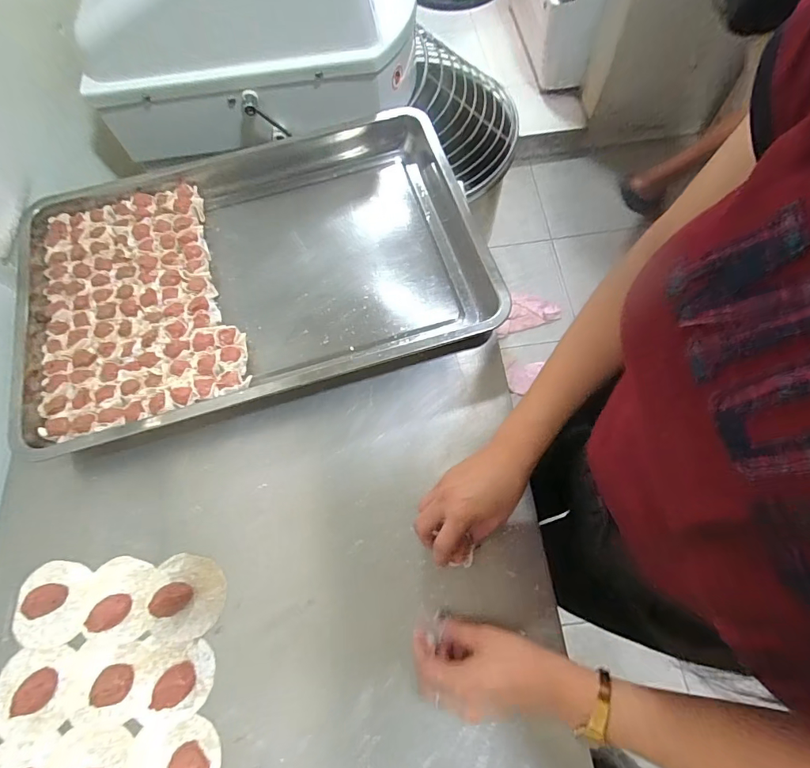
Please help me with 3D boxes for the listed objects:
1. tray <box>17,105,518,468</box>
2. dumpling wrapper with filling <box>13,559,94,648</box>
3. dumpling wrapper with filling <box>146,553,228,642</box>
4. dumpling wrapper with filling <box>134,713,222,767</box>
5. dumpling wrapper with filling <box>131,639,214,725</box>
[{"bbox_3d":[-0.207,-0.154,0.594,0.605,0.051,0.399,-14,68,-3],"label":"tray"},{"bbox_3d":[-0.372,0.229,0.466,0.072,0.018,0.081,-7,67,0],"label":"dumpling wrapper with filling"},{"bbox_3d":[-0.229,0.218,0.458,0.078,0.024,0.080,-7,67,0],"label":"dumpling wrapper with filling"},{"bbox_3d":[-0.213,0.352,0.408,0.080,0.020,0.078,-6,67,0],"label":"dumpling wrapper with filling"},{"bbox_3d":[-0.230,0.290,0.434,0.078,0.017,0.067,-6,67,0],"label":"dumpling wrapper with filling"}]

